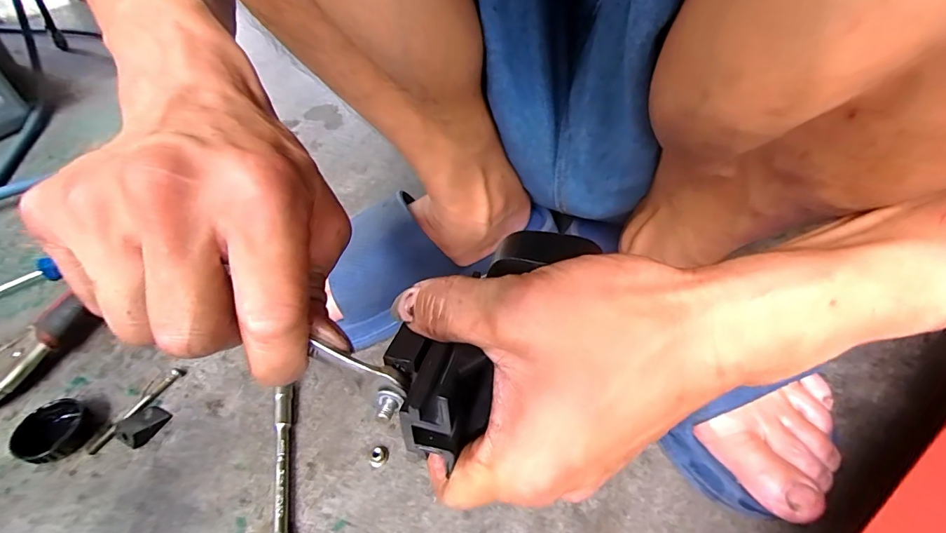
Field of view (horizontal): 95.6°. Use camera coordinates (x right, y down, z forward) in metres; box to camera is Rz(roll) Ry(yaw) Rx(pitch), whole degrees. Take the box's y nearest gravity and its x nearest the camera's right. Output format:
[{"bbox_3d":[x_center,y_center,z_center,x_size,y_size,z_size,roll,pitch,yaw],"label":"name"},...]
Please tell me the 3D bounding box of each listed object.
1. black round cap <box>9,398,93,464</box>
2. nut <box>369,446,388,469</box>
[{"bbox_3d":[-0.318,0.125,0.327,0.043,0.019,0.045,-2,46,2],"label":"black round cap"},{"bbox_3d":[-0.068,0.136,0.307,0.013,0.007,0.012,-11,47,-7],"label":"nut"}]

